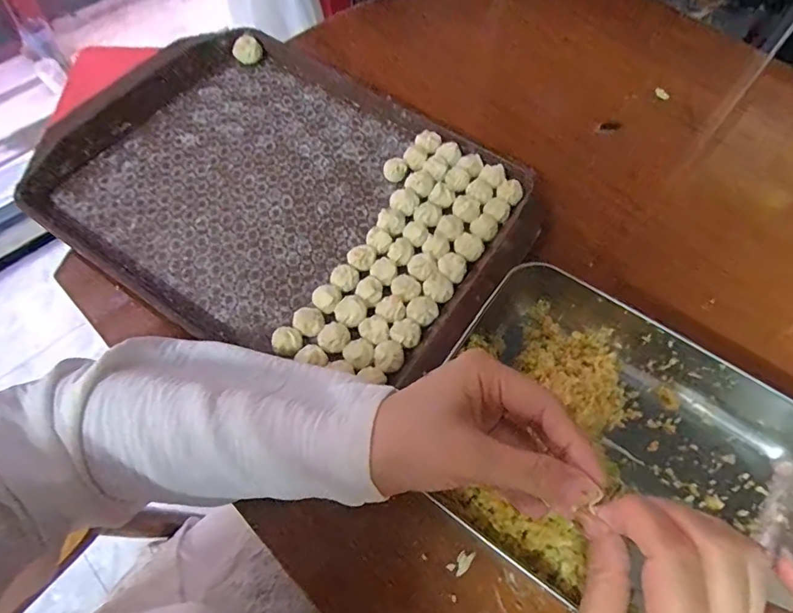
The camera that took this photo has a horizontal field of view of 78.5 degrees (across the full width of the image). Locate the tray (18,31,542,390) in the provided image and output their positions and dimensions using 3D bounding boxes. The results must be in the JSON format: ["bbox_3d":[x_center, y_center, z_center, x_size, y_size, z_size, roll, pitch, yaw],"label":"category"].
[{"bbox_3d":[-0.103,-0.107,0.433,0.414,0.043,0.288,32,68,14],"label":"tray"}]

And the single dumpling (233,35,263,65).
[{"bbox_3d":[-0.159,-0.275,0.522,0.020,0.023,0.028,34,68,15],"label":"single dumpling"}]

